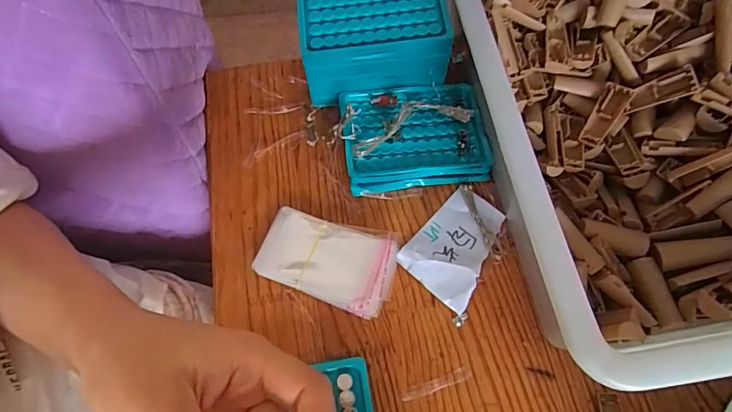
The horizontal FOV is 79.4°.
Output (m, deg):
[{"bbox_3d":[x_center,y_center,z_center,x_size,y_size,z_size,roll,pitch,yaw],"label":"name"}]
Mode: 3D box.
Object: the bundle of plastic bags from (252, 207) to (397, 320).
[{"bbox_3d":[-0.034,0.046,0.373,0.113,0.016,0.069,14,65,5],"label":"bundle of plastic bags"}]

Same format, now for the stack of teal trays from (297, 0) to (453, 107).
[{"bbox_3d":[0.005,-0.160,0.430,0.130,0.096,0.091,-4,65,-3],"label":"stack of teal trays"}]

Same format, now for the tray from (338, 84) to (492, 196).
[{"bbox_3d":[0.044,-0.067,0.416,0.132,0.040,0.098,-6,65,-4],"label":"tray"}]

